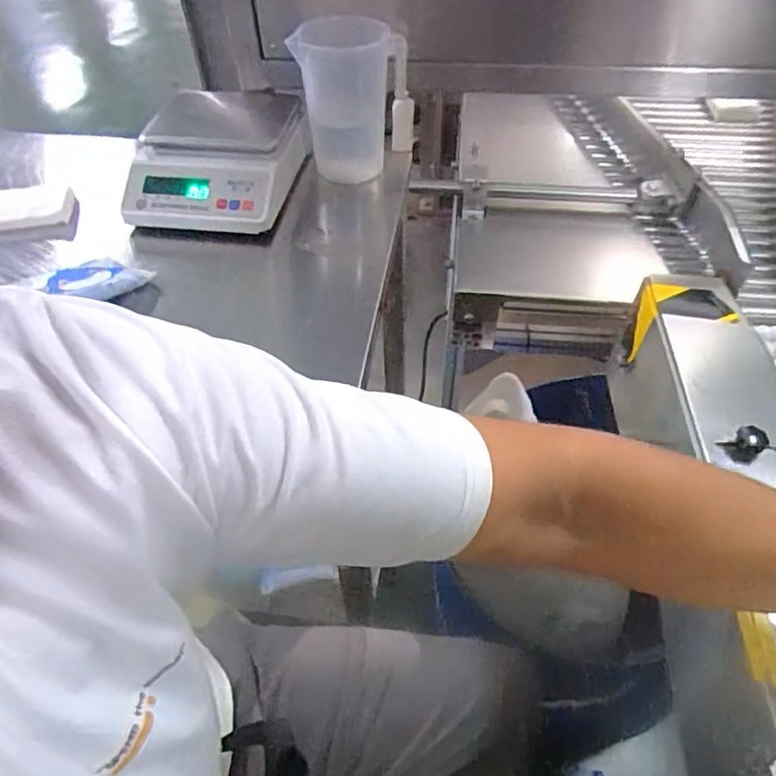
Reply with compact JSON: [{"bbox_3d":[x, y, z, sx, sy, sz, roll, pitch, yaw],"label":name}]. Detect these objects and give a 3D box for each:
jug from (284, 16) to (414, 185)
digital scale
[{"bbox_3d":[-0.040,-0.381,0.784,0.112,0.182,0.130,12,51,12],"label":"jug"},{"bbox_3d":[-0.215,-0.310,0.782,0.200,0.083,0.244,5,50,7],"label":"digital scale"}]

